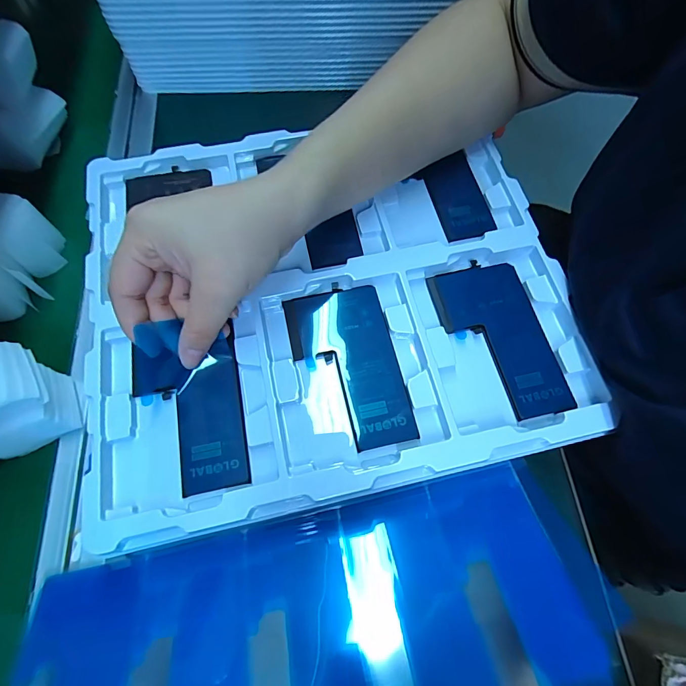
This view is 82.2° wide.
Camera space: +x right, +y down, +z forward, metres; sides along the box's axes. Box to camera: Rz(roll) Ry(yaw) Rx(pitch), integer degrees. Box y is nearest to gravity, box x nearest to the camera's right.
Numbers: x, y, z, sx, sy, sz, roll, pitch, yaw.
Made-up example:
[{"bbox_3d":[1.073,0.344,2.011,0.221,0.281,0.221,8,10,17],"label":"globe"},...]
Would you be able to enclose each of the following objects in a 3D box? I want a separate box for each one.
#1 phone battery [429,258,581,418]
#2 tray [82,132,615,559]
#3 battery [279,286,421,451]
[{"bbox_3d":[0.103,-0.004,0.262,0.063,0.004,0.109,-13,69,-3],"label":"phone battery"},{"bbox_3d":[-0.011,-0.040,0.272,0.311,0.023,0.271,-10,72,-5],"label":"tray"},{"bbox_3d":[0.003,0.013,0.254,0.065,0.004,0.109,-13,69,-3],"label":"battery"}]

